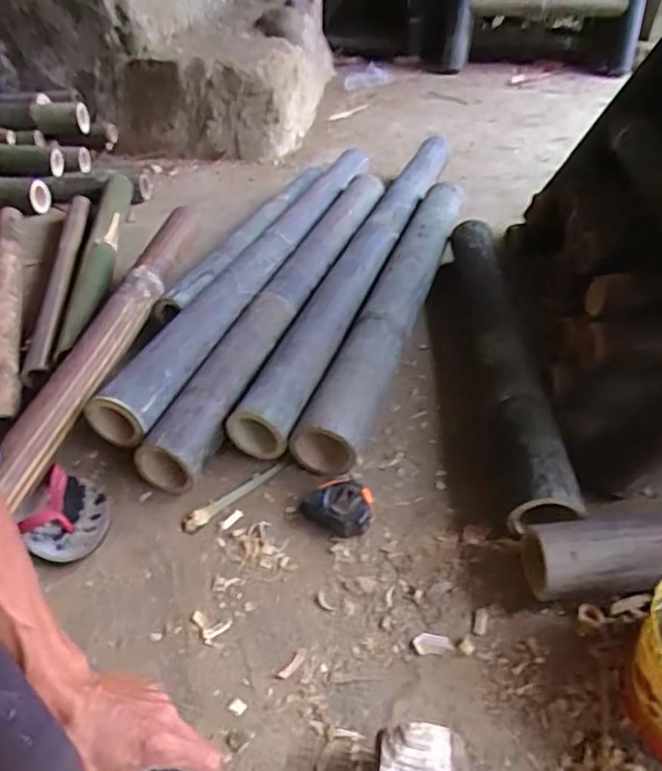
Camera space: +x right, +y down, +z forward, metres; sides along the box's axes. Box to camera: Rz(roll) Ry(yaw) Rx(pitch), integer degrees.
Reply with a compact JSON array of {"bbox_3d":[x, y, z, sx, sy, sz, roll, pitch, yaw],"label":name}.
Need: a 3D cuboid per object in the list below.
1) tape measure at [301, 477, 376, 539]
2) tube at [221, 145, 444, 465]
[{"bbox_3d":[0.011,0.137,0.681,0.081,0.038,0.061,26,47,31],"label":"tape measure"},{"bbox_3d":[0.066,-0.211,1.054,0.097,0.110,0.900,12,42,18],"label":"tube"}]

